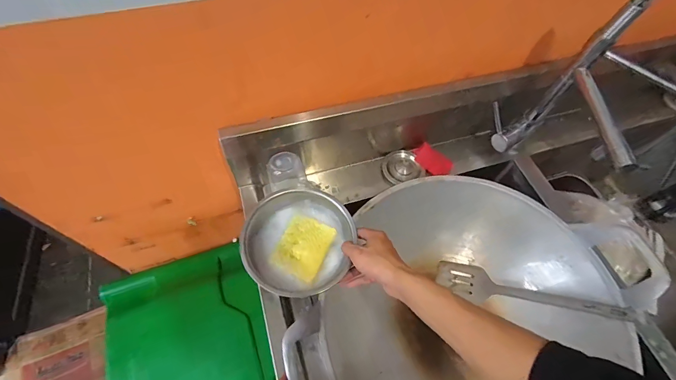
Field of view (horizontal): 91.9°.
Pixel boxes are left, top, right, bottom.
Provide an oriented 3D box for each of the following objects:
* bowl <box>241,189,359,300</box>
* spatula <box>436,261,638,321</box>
[{"bbox_3d":[-0.066,0.086,0.539,0.172,0.060,0.170,14,60,5],"label":"bowl"},{"bbox_3d":[0.354,0.201,0.624,0.317,0.060,0.075,5,55,33],"label":"spatula"}]

